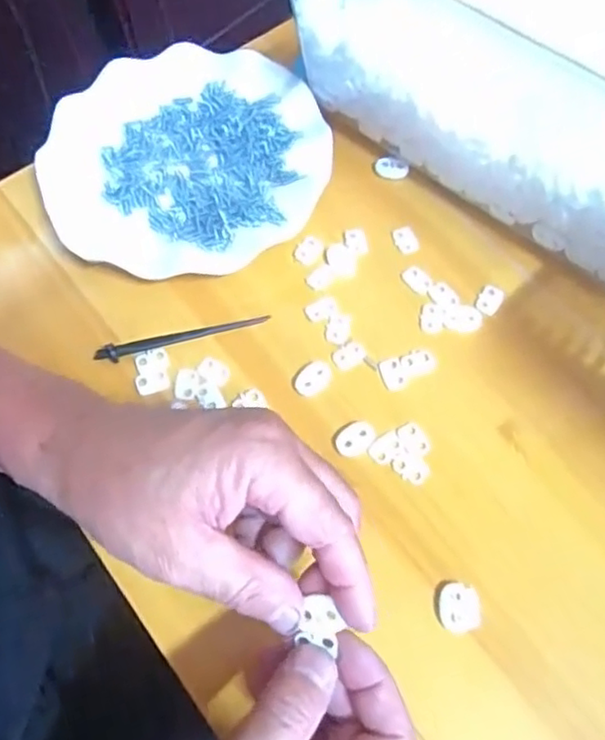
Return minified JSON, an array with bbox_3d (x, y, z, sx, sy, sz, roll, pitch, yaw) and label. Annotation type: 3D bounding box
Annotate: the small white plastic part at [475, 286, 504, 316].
[{"bbox_3d":[0.115,-0.043,0.391,0.014,0.004,0.021,26,70,11],"label":"small white plastic part"}]

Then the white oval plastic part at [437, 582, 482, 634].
[{"bbox_3d":[0.078,0.118,0.318,0.021,0.004,0.023,4,67,2],"label":"white oval plastic part"}]

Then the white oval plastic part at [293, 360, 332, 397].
[{"bbox_3d":[0.006,0.005,0.368,0.024,0.006,0.017,-42,73,-16],"label":"white oval plastic part"}]

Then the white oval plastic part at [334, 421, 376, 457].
[{"bbox_3d":[0.029,0.038,0.354,0.024,0.004,0.017,-34,71,-13],"label":"white oval plastic part"}]

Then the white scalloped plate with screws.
[{"bbox_3d":[-0.076,-0.142,0.423,0.180,0.018,0.172,0,67,0],"label":"white scalloped plate with screws"}]

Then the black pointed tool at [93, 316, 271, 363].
[{"bbox_3d":[-0.072,-0.021,0.380,0.103,0.006,0.009,-15,68,-6],"label":"black pointed tool"}]

